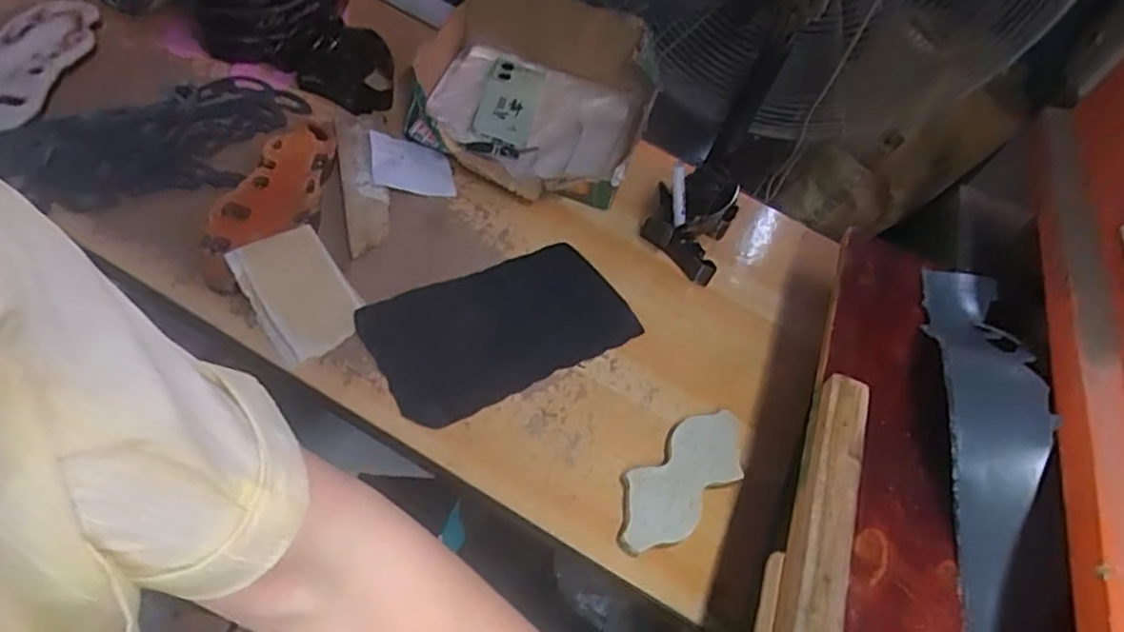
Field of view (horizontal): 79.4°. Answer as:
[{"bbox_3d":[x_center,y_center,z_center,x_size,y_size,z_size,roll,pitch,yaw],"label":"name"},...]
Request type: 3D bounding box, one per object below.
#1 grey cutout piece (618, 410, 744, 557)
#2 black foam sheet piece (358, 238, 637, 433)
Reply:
[{"bbox_3d":[0.123,0.164,0.690,0.188,0.014,0.079,-35,62,-31],"label":"grey cutout piece"},{"bbox_3d":[-0.066,0.011,0.771,0.293,0.011,0.163,-21,60,-31],"label":"black foam sheet piece"}]

